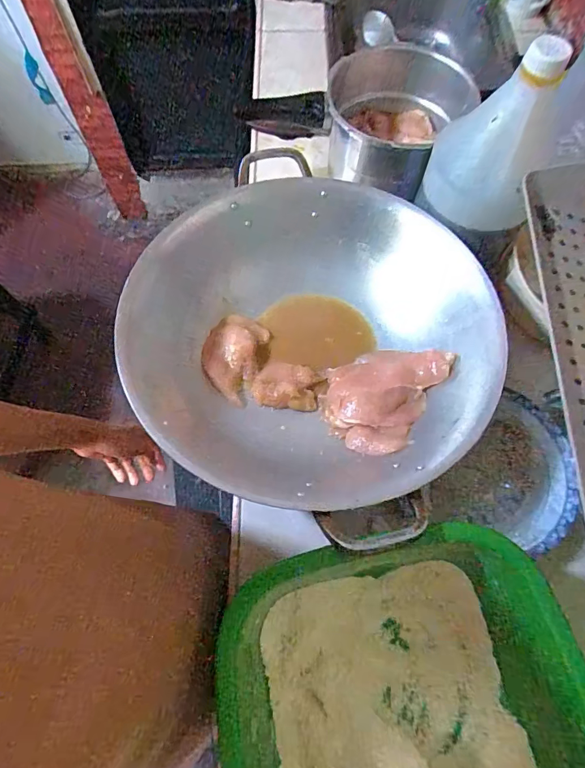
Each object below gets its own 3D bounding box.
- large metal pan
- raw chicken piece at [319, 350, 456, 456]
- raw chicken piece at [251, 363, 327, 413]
[{"bbox_3d":[0.036,-0.047,0.545,0.385,0.125,0.415,23,69,9],"label":"large metal pan"},{"bbox_3d":[0.107,0.005,0.541,0.121,0.047,0.155,33,71,12],"label":"raw chicken piece"},{"bbox_3d":[-0.006,0.001,0.571,0.091,0.025,0.065,6,68,2],"label":"raw chicken piece"}]

